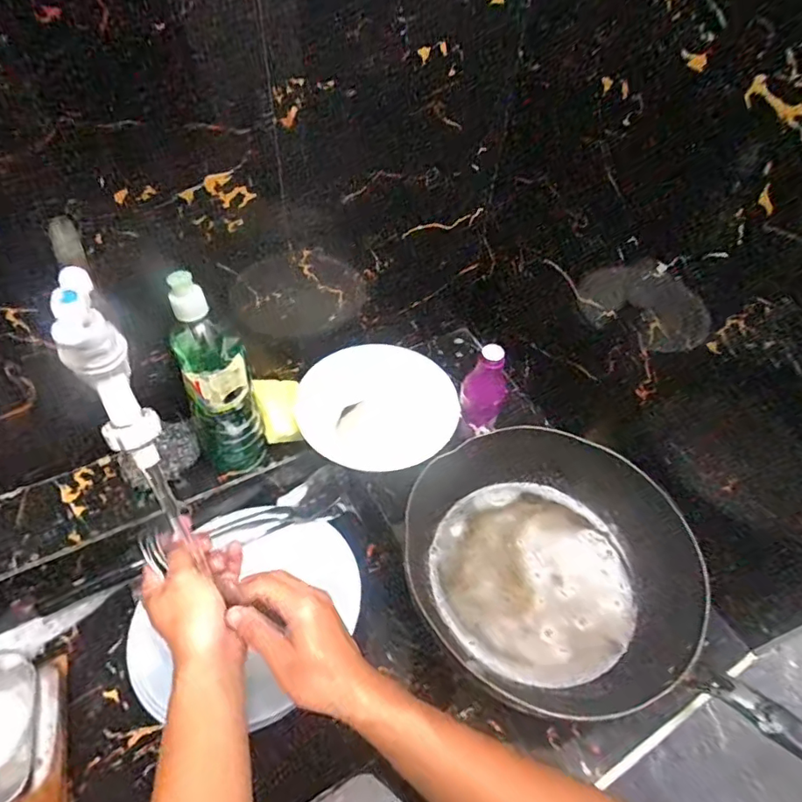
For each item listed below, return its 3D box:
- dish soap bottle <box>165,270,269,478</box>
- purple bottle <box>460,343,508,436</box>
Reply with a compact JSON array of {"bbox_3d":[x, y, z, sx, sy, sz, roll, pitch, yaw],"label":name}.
[{"bbox_3d":[-0.206,-0.016,0.574,0.077,0.266,0.090,-16,53,-18],"label":"dish soap bottle"},{"bbox_3d":[0.100,-0.013,0.624,0.046,0.112,0.059,-23,55,-23],"label":"purple bottle"}]

